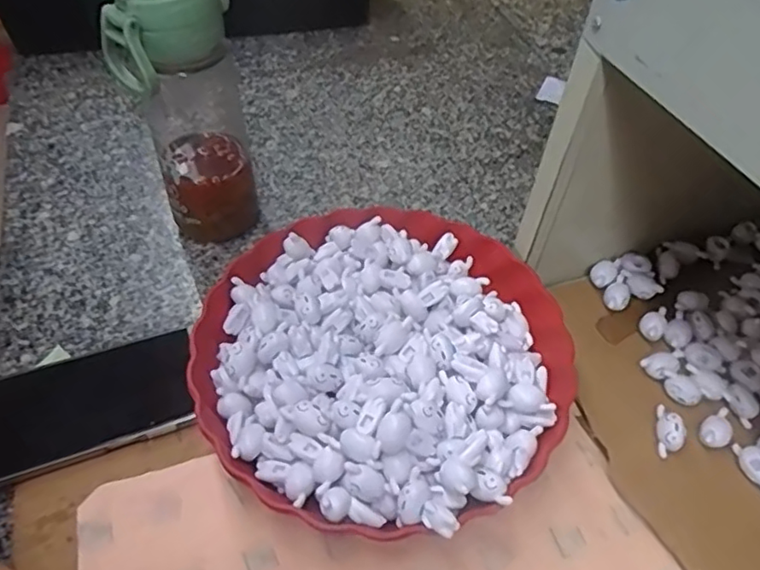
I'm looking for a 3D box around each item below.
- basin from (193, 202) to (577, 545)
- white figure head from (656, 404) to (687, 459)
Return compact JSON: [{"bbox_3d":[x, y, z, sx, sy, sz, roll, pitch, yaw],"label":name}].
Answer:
[{"bbox_3d":[0.006,0.048,0.417,0.231,0.083,0.234,-1,49,1],"label":"basin"},{"bbox_3d":[0.188,0.095,0.400,0.015,0.020,0.031,-2,49,0],"label":"white figure head"}]

